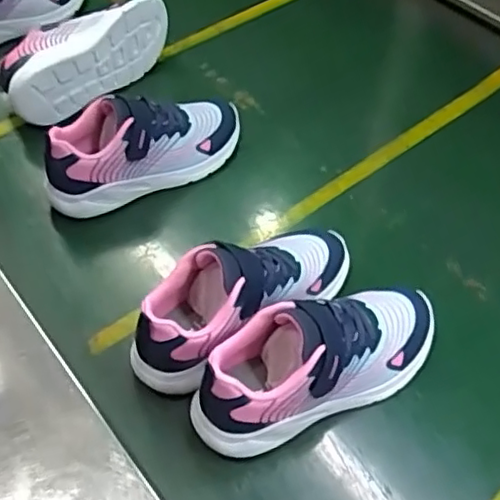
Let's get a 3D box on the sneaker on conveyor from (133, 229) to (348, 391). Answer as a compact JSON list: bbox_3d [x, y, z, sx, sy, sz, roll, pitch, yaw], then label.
[{"bbox_3d":[-0.003,0.039,0.604,0.247,0.093,0.086,-28,58,-22],"label":"sneaker on conveyor"}]

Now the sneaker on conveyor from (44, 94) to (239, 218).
[{"bbox_3d":[-0.123,-0.126,0.735,0.237,0.096,0.080,-20,54,-16],"label":"sneaker on conveyor"}]

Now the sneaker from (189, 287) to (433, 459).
[{"bbox_3d":[0.064,0.095,0.557,0.236,0.098,0.084,-19,55,-16],"label":"sneaker"}]

